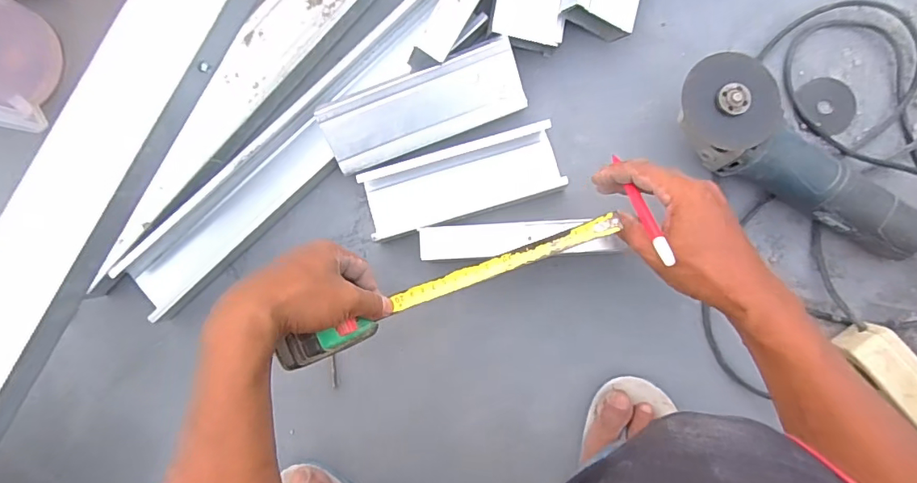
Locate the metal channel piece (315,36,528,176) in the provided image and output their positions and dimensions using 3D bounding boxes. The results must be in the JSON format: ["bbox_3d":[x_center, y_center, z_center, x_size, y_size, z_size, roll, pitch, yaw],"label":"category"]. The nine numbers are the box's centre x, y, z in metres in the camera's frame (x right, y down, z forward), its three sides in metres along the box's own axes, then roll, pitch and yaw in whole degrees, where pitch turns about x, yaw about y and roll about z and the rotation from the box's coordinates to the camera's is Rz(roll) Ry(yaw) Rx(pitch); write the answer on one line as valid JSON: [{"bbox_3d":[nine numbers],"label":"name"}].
[{"bbox_3d":[-0.039,-0.146,0.531,0.211,0.030,0.077,-21,119,3],"label":"metal channel piece"}]

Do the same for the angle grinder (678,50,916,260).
[{"bbox_3d":[0.357,-0.066,0.492,0.335,0.073,0.083,31,89,-7],"label":"angle grinder"}]

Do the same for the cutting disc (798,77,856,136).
[{"bbox_3d":[0.404,-0.150,0.532,0.055,0.004,0.063,-35,89,1],"label":"cutting disc"}]

